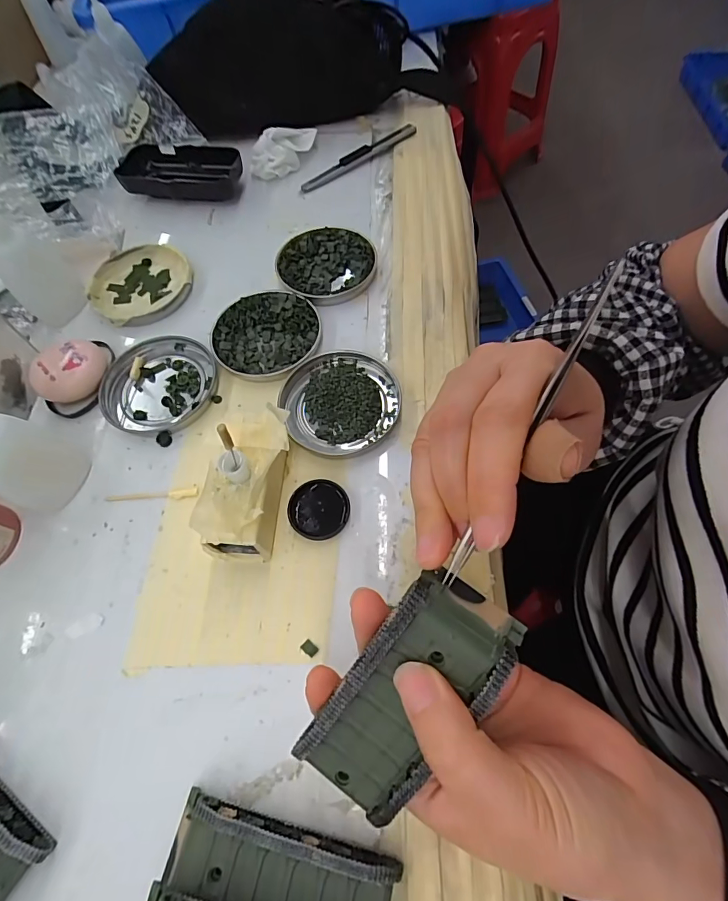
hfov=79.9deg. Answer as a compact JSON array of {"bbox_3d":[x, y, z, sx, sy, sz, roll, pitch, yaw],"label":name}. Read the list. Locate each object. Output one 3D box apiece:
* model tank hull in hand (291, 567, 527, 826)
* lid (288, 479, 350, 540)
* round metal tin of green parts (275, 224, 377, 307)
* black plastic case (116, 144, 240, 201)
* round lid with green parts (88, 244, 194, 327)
[{"bbox_3d":[0.014,0.094,0.162,0.042,0.021,0.094,34,101,18],"label":"model tank hull in hand"},{"bbox_3d":[-0.027,0.035,0.259,0.035,0.006,0.035,-1,64,3],"label":"lid"},{"bbox_3d":[-0.031,-0.148,0.347,0.075,0.011,0.075,-1,64,3],"label":"round metal tin of green parts"},{"bbox_3d":[-0.169,-0.254,0.402,0.116,0.024,0.052,8,64,7],"label":"black plastic case"},{"bbox_3d":[-0.178,-0.134,0.351,0.078,0.012,0.080,-1,64,3],"label":"round lid with green parts"}]

